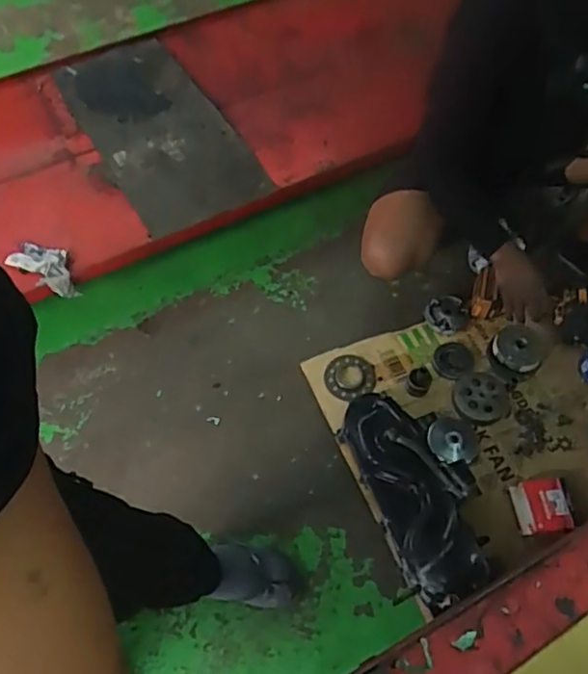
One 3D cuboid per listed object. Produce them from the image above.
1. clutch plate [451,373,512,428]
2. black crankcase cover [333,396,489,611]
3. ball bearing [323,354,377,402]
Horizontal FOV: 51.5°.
[{"bbox_3d":[0.414,0.134,1.338,0.124,0.011,0.121,26,63,15],"label":"clutch plate"},{"bbox_3d":[0.244,0.291,1.215,0.188,0.110,0.407,-21,62,-11],"label":"black crankcase cover"},{"bbox_3d":[0.128,0.095,1.391,0.116,0.021,0.109,0,60,0],"label":"ball bearing"}]

